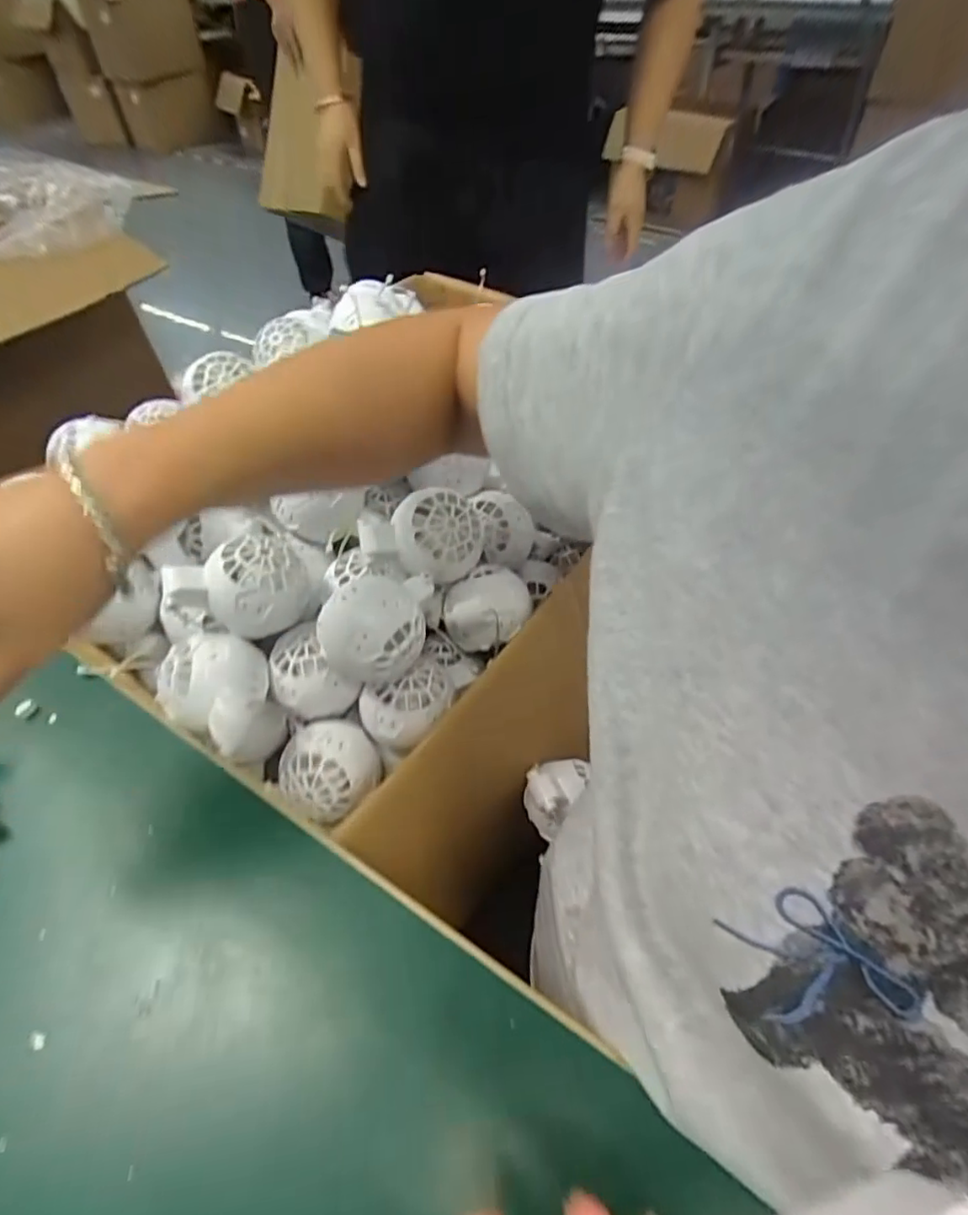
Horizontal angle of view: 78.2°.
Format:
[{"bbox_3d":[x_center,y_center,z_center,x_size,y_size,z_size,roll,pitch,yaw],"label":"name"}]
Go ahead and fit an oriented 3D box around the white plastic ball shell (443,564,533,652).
[{"bbox_3d":[0.002,-0.001,0.410,0.059,0.028,0.049,-9,49,-6],"label":"white plastic ball shell"}]

